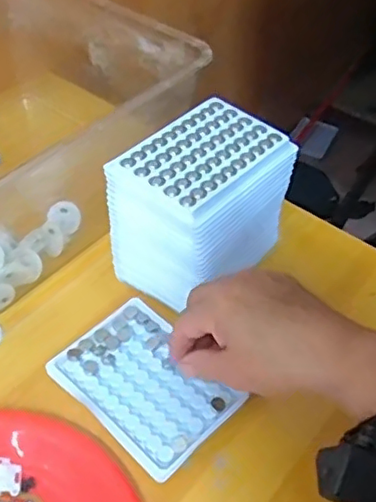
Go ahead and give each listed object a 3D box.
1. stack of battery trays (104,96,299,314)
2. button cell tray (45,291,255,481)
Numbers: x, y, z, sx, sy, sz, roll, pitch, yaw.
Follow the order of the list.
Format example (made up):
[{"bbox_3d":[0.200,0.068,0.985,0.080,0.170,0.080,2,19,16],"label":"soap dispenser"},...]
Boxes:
[{"bbox_3d":[0.013,-0.036,0.500,0.102,0.113,0.130,33,57,24],"label":"stack of battery trays"},{"bbox_3d":[-0.032,0.099,0.459,0.131,0.008,0.095,36,58,26],"label":"button cell tray"}]

